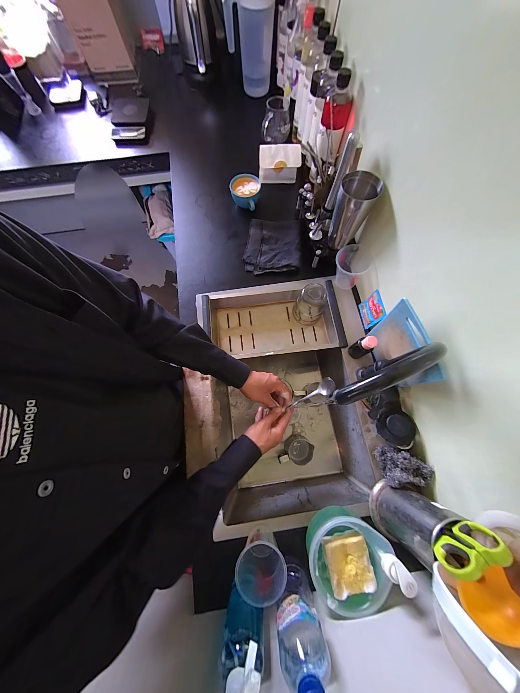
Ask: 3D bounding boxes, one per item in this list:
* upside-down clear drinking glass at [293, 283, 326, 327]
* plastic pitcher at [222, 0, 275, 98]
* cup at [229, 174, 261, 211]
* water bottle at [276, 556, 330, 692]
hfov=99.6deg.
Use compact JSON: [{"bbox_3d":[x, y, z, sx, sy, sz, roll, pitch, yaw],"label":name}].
[{"bbox_3d":[0.142,-0.117,0.617,0.080,0.113,0.078,0,73,0],"label":"upside-down clear drinking glass"},{"bbox_3d":[-0.034,-1.086,0.785,0.161,0.250,0.131,-1,73,0],"label":"plastic pitcher"},{"bbox_3d":[-0.046,-0.490,0.710,0.091,0.059,0.101,4,73,1],"label":"cup"},{"bbox_3d":[0.059,0.417,0.329,0.066,0.201,0.054,-4,73,-1],"label":"water bottle"}]

